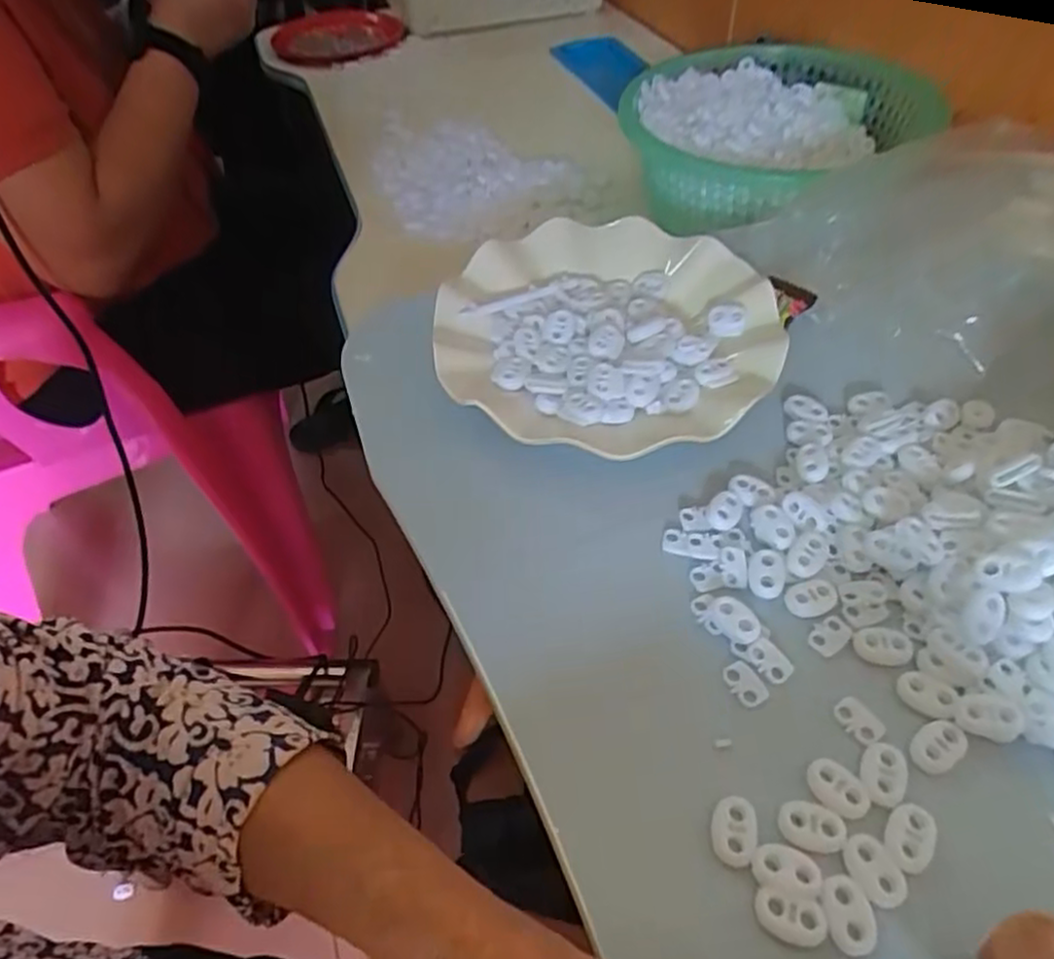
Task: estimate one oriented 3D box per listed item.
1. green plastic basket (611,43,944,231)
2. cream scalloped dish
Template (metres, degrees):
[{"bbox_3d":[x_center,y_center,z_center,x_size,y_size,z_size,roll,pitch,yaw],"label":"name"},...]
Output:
[{"bbox_3d":[0.185,-0.266,0.575,0.206,0.069,0.219,-3,46,3],"label":"green plastic basket"},{"bbox_3d":[0.043,-0.077,0.399,0.174,0.039,0.173,-3,46,3],"label":"cream scalloped dish"}]

